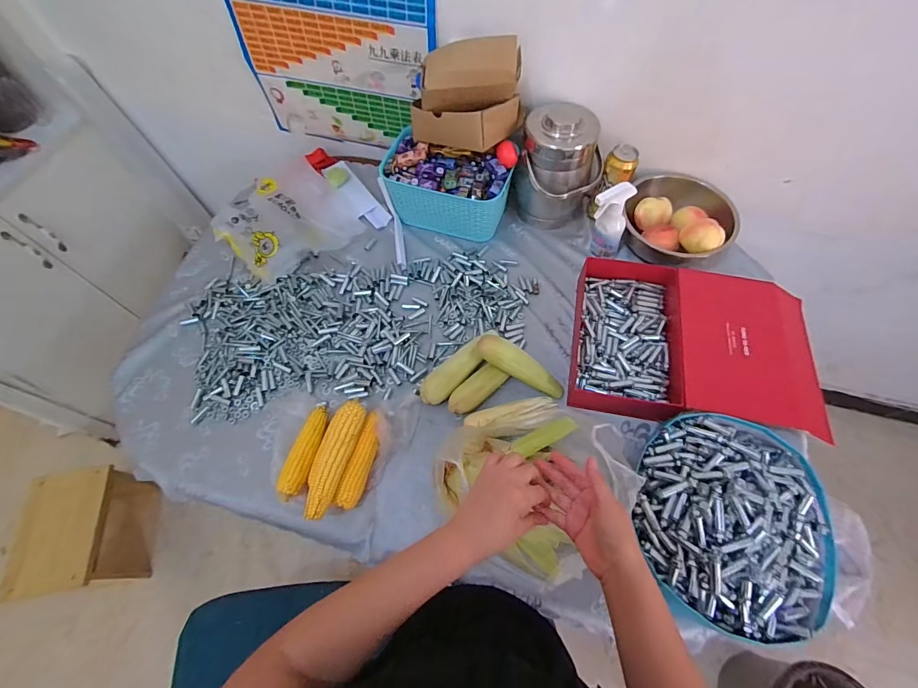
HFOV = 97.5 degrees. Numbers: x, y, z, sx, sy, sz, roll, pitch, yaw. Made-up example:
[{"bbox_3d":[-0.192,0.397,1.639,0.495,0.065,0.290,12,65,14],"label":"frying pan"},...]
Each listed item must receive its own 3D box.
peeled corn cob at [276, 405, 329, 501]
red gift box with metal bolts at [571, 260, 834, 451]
[{"bbox_3d":[-0.264,0.181,0.692,0.046,0.047,0.166,7,62,5],"label":"peeled corn cob"},{"bbox_3d":[0.435,-0.002,0.759,0.421,0.088,0.328,10,63,6],"label":"red gift box with metal bolts"}]

